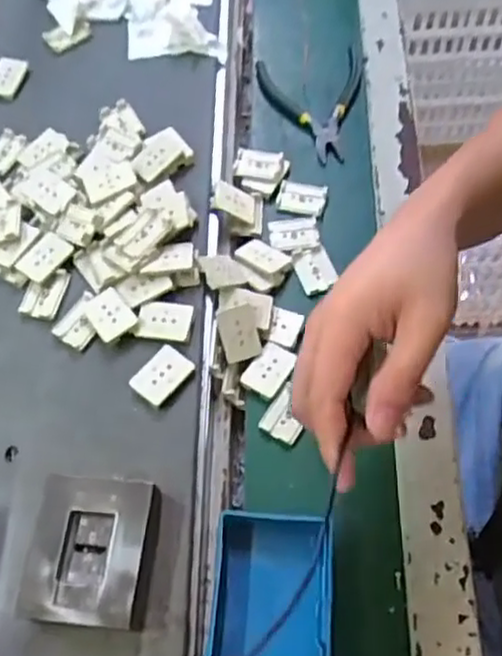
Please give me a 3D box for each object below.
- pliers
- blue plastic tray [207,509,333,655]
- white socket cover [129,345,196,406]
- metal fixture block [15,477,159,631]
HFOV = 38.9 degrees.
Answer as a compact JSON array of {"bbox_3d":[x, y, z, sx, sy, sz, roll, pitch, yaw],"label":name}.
[{"bbox_3d":[0.046,-0.201,0.618,0.089,0.018,0.133,9,63,9],"label":"pliers"},{"bbox_3d":[0.012,0.170,0.421,0.070,0.026,0.113,3,62,6],"label":"blue plastic tray"},{"bbox_3d":[-0.058,0.031,0.471,0.027,0.006,0.039,40,71,22],"label":"white socket cover"},{"bbox_3d":[-0.090,0.130,0.412,0.068,0.028,0.079,3,62,6],"label":"metal fixture block"}]

